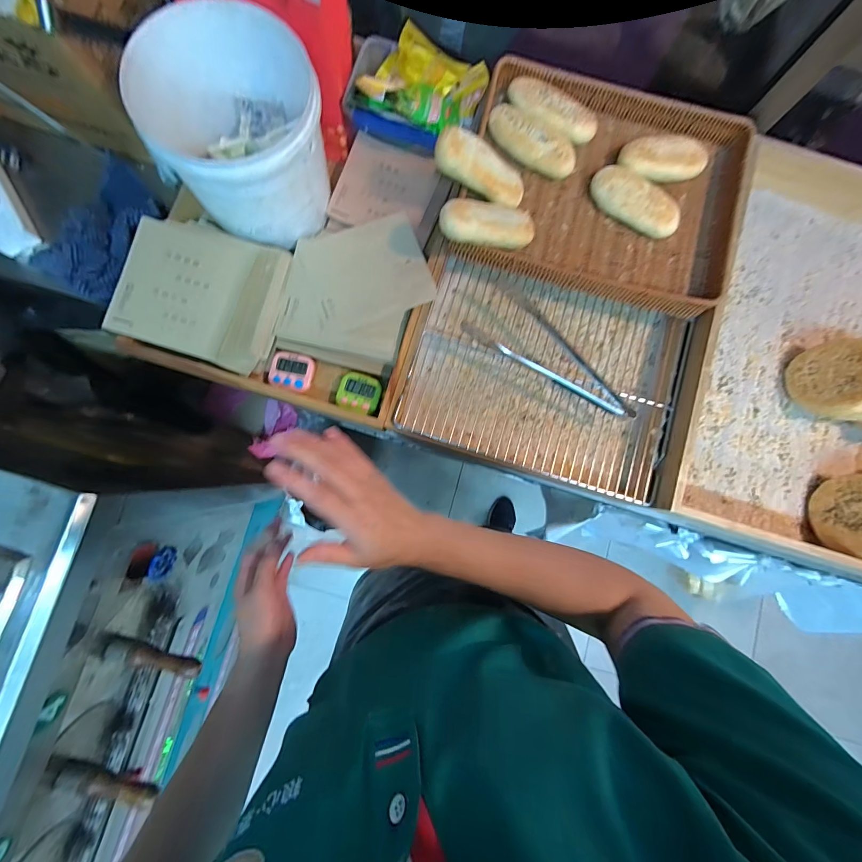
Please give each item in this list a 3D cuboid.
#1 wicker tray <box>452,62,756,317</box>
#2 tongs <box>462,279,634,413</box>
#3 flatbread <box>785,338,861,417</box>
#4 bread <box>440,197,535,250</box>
[{"bbox_3d":[0.265,-0.372,0.582,0.415,0.061,0.323,17,83,-1],"label":"wicker tray"},{"bbox_3d":[0.191,-0.113,0.561,0.276,0.044,0.114,36,83,1],"label":"tongs"},{"bbox_3d":[0.623,-0.083,0.568,0.021,0.114,0.116,12,79,-30],"label":"flatbread"},{"bbox_3d":[0.085,-0.292,0.523,0.152,0.035,0.061,-7,84,-24],"label":"bread"}]

